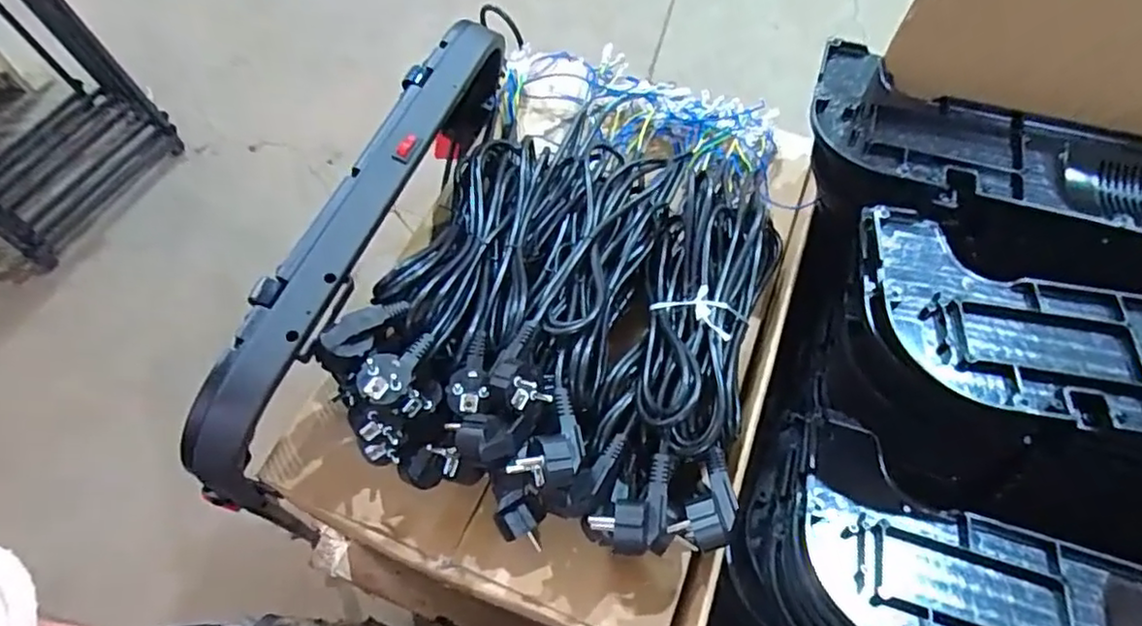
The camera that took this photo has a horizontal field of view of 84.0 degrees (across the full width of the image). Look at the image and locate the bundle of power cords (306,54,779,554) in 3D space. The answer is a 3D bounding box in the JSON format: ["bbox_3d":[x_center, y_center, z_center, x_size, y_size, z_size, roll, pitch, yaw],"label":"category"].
[{"bbox_3d":[0.020,-0.061,0.564,0.313,0.109,0.488,16,62,7],"label":"bundle of power cords"}]

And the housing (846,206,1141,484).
[{"bbox_3d":[0.456,0.051,0.458,0.486,0.052,0.191,13,62,5],"label":"housing"}]

